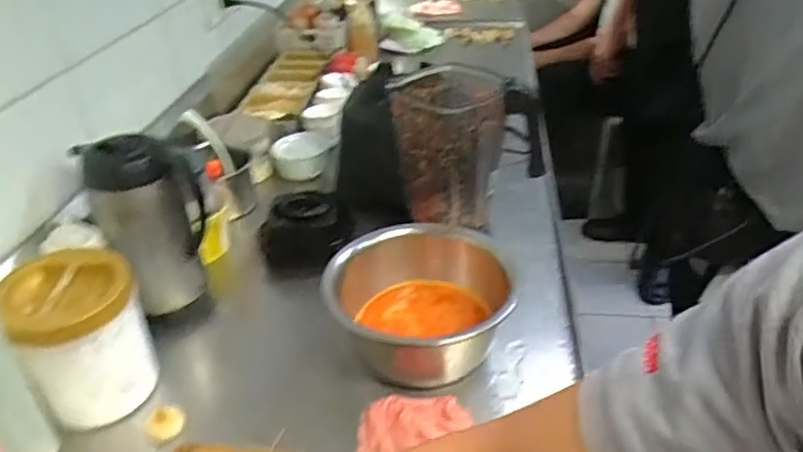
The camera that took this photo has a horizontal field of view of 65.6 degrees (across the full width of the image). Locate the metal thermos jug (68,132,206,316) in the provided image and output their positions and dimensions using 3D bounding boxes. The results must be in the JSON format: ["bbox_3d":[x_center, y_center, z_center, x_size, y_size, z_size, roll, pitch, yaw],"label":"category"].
[{"bbox_3d":[-0.339,-0.009,0.847,0.129,0.232,0.115,-18,36,-21],"label":"metal thermos jug"}]

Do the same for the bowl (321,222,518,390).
[{"bbox_3d":[0.027,0.092,0.790,0.213,0.129,0.243,4,34,11],"label":"bowl"}]

